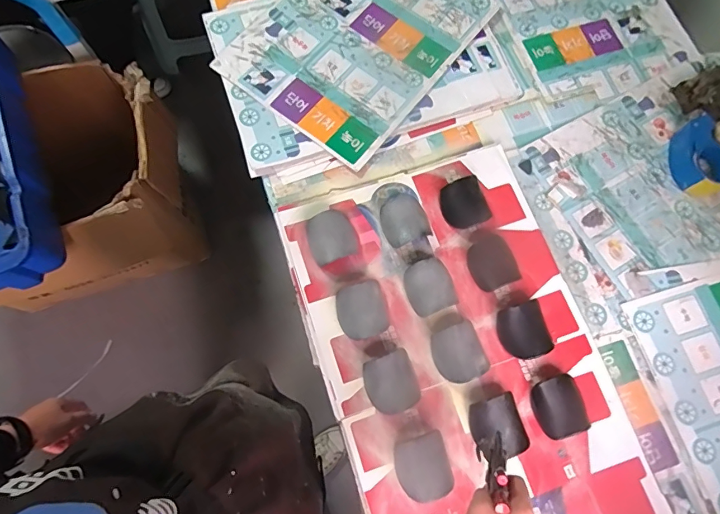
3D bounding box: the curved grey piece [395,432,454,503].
[{"bbox_3d":[0.100,0.329,0.689,0.086,0.039,0.089,-18,75,-9],"label":"curved grey piece"}]

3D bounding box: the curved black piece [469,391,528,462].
[{"bbox_3d":[0.229,0.271,0.704,0.096,0.024,0.090,-6,65,-29],"label":"curved black piece"}]

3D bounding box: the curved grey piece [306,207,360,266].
[{"bbox_3d":[-0.052,-0.036,0.789,0.083,0.063,0.091,-19,76,-7],"label":"curved grey piece"}]

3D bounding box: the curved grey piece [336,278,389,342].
[{"bbox_3d":[0.003,0.090,0.758,0.085,0.045,0.100,-13,75,-8],"label":"curved grey piece"}]

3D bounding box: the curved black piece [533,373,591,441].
[{"bbox_3d":[0.327,0.245,0.723,0.079,0.040,0.092,-15,75,-8],"label":"curved black piece"}]

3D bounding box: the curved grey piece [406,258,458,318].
[{"bbox_3d":[0.122,0.052,0.774,0.085,0.046,0.094,-22,76,-8],"label":"curved grey piece"}]

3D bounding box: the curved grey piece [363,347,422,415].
[{"bbox_3d":[0.052,0.206,0.721,0.084,0.042,0.092,-20,76,-10],"label":"curved grey piece"}]

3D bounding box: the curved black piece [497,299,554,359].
[{"bbox_3d":[0.278,0.125,0.749,0.079,0.046,0.096,-15,75,-6],"label":"curved black piece"}]

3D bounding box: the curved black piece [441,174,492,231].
[{"bbox_3d":[0.193,-0.096,0.812,0.077,0.044,0.090,-22,76,-10],"label":"curved black piece"}]

